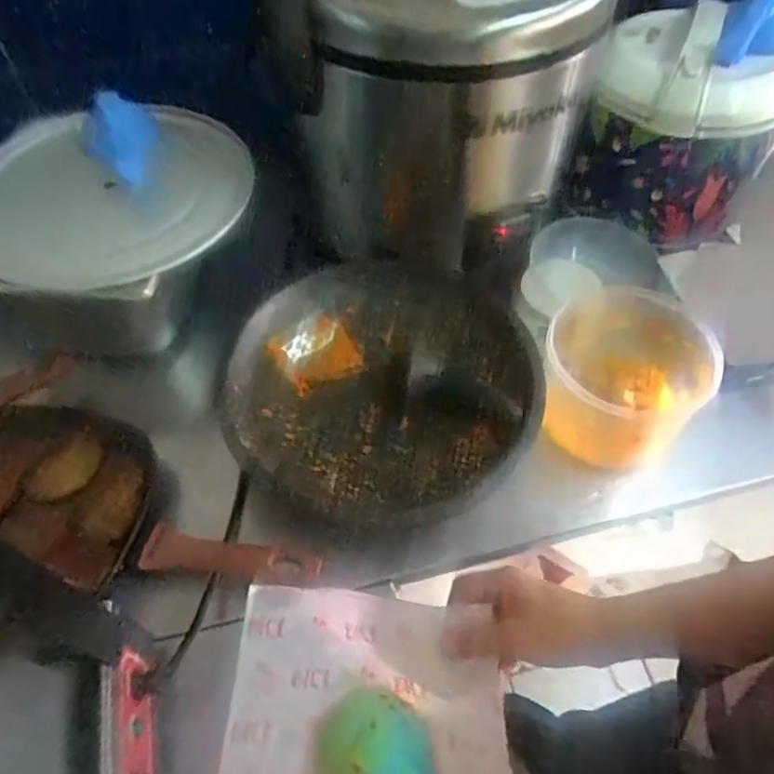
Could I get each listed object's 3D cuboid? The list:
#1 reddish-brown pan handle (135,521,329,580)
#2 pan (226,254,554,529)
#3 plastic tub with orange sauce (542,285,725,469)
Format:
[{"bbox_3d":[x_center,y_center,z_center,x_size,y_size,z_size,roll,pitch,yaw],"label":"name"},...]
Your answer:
[{"bbox_3d":[-0.150,0.161,0.571,0.171,0.018,0.042,6,80,-2],"label":"reddish-brown pan handle"},{"bbox_3d":[-0.003,-0.004,0.668,0.331,0.075,0.359,30,60,20],"label":"pan"},{"bbox_3d":[0.263,-0.011,0.662,0.160,0.132,0.175,6,55,5],"label":"plastic tub with orange sauce"}]

